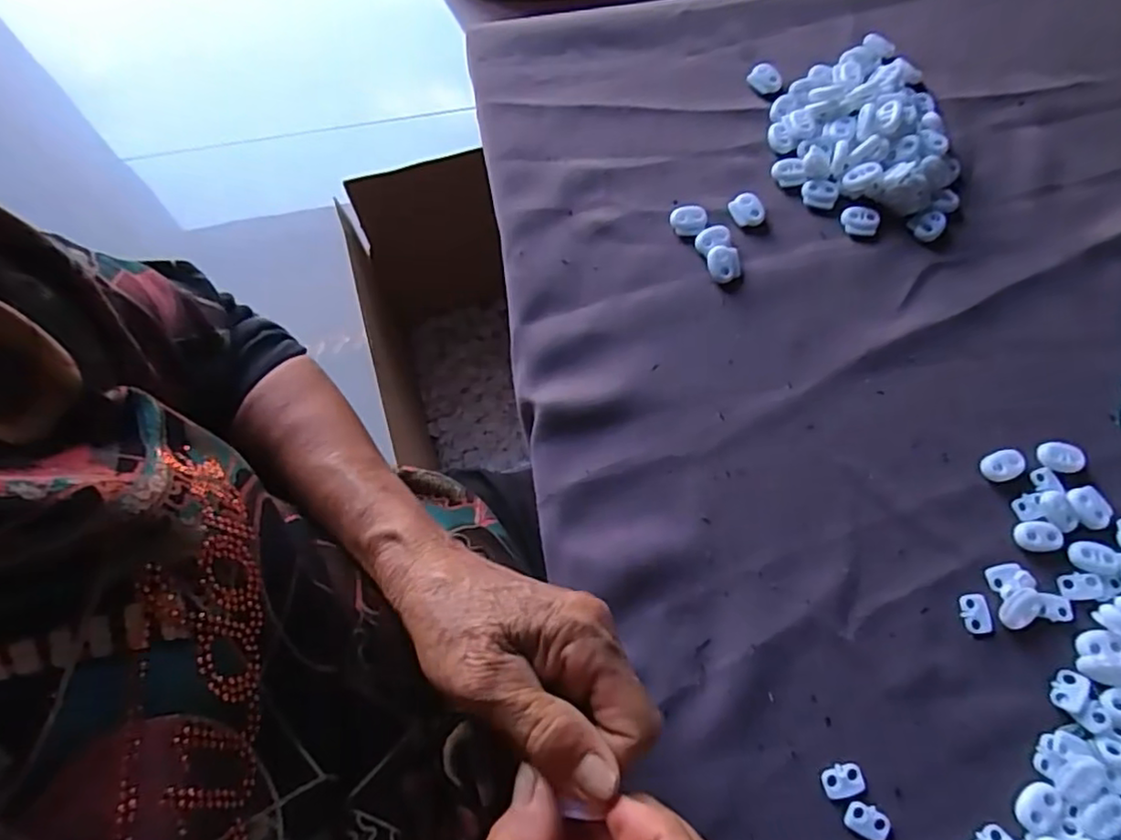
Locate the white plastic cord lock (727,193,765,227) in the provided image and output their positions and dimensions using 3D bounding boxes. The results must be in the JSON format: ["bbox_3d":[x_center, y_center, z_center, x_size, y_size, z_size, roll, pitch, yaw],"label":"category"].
[{"bbox_3d":[0.114,-0.128,0.385,0.018,0.004,0.021,-32,81,7],"label":"white plastic cord lock"}]

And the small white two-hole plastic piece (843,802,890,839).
[{"bbox_3d":[0.138,0.180,0.284,0.020,0.004,0.012,21,73,8],"label":"small white two-hole plastic piece"}]

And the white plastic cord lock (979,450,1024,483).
[{"bbox_3d":[0.233,0.024,0.333,0.020,0.006,0.015,-23,72,-7],"label":"white plastic cord lock"}]

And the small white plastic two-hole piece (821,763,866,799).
[{"bbox_3d":[0.129,0.165,0.288,0.018,0.004,0.013,-7,71,-2],"label":"small white plastic two-hole piece"}]

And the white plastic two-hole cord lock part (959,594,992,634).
[{"bbox_3d":[0.205,0.095,0.311,0.013,0.004,0.018,-4,71,0],"label":"white plastic two-hole cord lock part"}]

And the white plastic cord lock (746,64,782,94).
[{"bbox_3d":[0.136,-0.225,0.418,0.021,0.004,0.018,45,93,2],"label":"white plastic cord lock"}]

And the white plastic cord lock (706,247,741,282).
[{"bbox_3d":[0.097,-0.091,0.374,0.019,0.010,0.020,-5,71,-1],"label":"white plastic cord lock"}]

